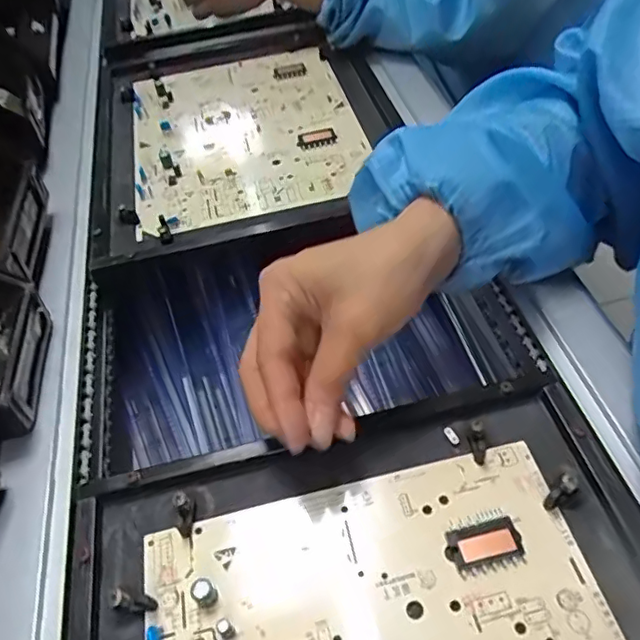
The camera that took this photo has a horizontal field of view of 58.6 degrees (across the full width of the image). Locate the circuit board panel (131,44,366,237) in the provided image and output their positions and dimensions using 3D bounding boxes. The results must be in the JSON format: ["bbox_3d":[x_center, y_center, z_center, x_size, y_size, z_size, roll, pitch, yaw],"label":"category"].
[{"bbox_3d":[-0.070,-0.174,0.526,0.205,0.017,0.230,-15,51,-4],"label":"circuit board panel"}]

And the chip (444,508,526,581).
[{"bbox_3d":[0.079,0.107,0.275,0.035,0.006,0.027,-16,51,-4],"label":"chip"}]

